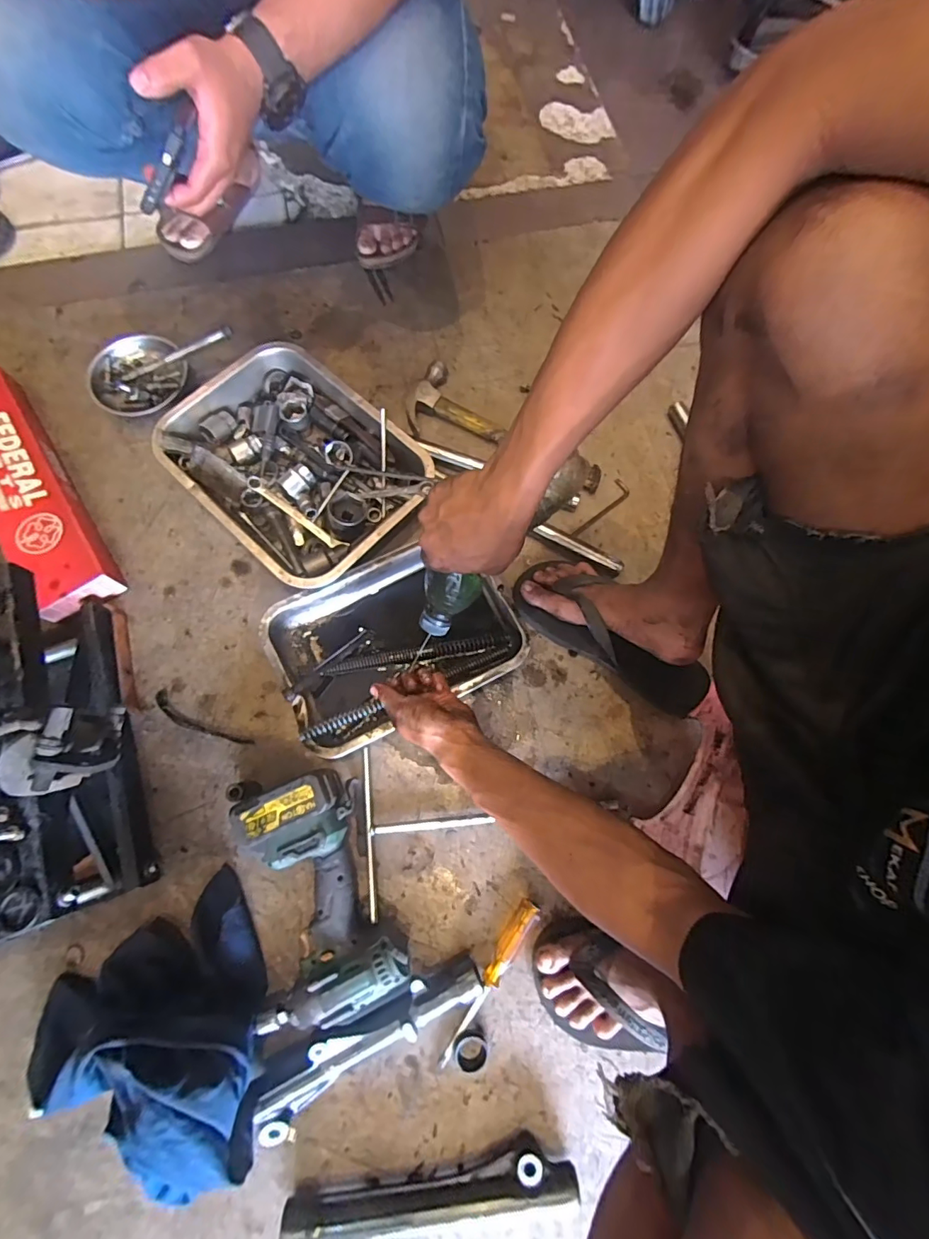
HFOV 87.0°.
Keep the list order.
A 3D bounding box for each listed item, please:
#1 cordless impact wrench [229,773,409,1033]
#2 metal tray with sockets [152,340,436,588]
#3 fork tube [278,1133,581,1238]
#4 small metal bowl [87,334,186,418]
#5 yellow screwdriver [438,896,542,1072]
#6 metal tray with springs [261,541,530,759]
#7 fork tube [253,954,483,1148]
[{"bbox_3d":[-0.169,0.301,0.536,0.159,0.080,0.252,-20,75,-6],"label":"cordless impact wrench"},{"bbox_3d":[-0.231,-0.218,0.698,0.354,0.075,0.270,42,78,11],"label":"metal tray with sockets"},{"bbox_3d":[-0.031,0.567,0.478,0.283,0.042,0.049,-8,74,-3],"label":"fork tube"},{"bbox_3d":[-0.505,-0.376,0.765,0.135,0.041,0.135,0,74,0],"label":"small metal bowl"},{"bbox_3d":[0.029,0.402,0.542,0.021,0.028,0.184,31,76,8],"label":"yellow screwdriver"},{"bbox_3d":[-0.087,0.027,0.633,0.297,0.051,0.210,-27,76,-8],"label":"metal tray with springs"},{"bbox_3d":[-0.101,0.437,0.515,0.251,0.055,0.062,-31,77,-9],"label":"fork tube"}]

